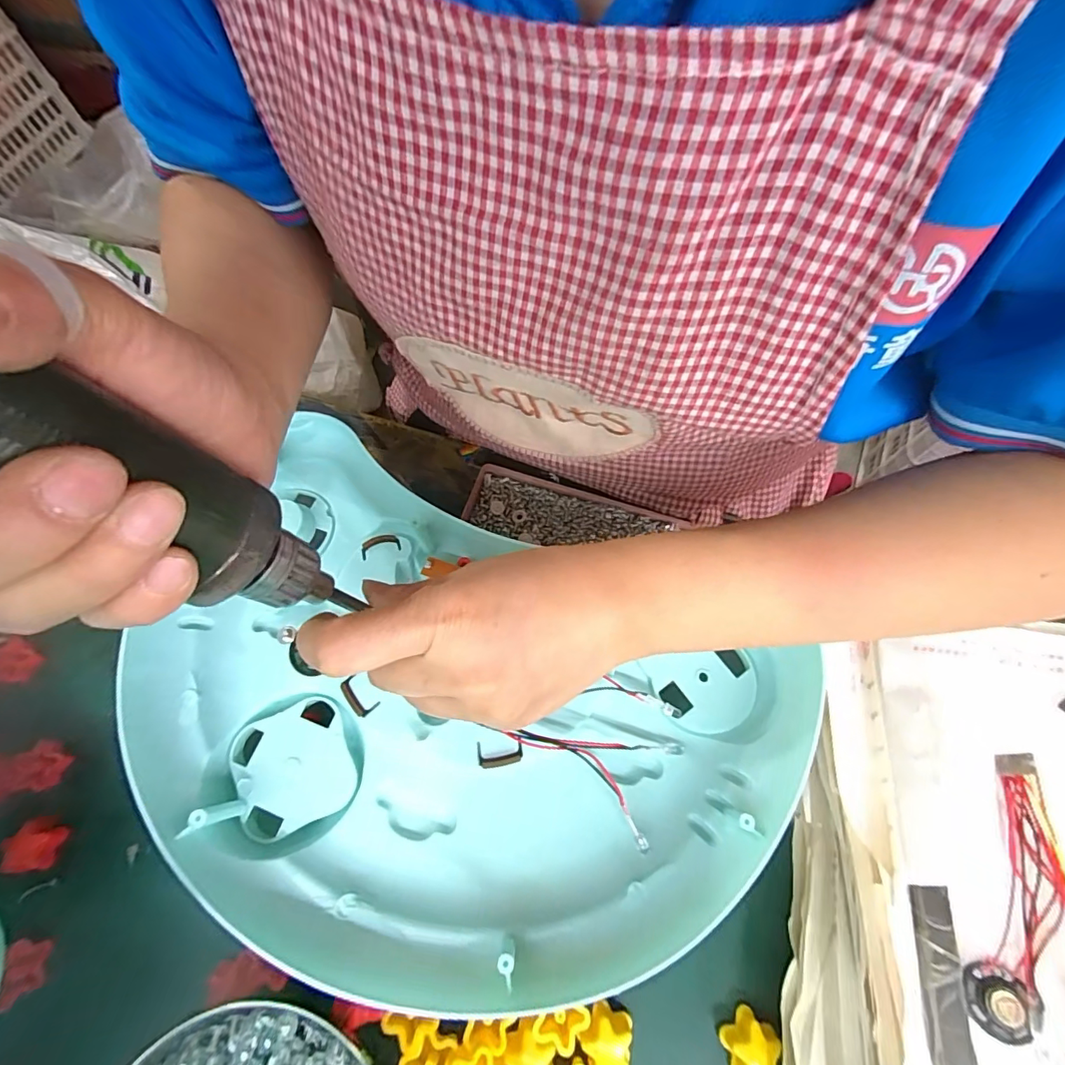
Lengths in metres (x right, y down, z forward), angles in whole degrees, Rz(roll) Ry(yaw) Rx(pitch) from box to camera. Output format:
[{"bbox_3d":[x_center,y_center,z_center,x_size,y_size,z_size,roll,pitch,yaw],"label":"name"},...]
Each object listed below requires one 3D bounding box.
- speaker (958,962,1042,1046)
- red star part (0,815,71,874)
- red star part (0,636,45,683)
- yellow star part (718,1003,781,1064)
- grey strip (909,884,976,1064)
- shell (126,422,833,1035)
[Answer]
[{"bbox_3d":[0.211,0.213,0.216,0.026,0.009,0.026,-1,68,1],"label":"speaker"},{"bbox_3d":[-0.271,0.169,0.259,0.024,0.011,0.025,-9,68,-2],"label":"red star part"},{"bbox_3d":[-0.315,0.078,0.291,0.016,0.017,0.026,-4,67,0],"label":"red star part"},{"bbox_3d":[0.102,0.242,0.226,0.026,0.020,0.021,-33,70,-11],"label":"yellow star part"},{"bbox_3d":[0.190,0.206,0.220,0.020,0.004,0.070,5,68,4],"label":"grey strip"},{"bbox_3d":[-0.043,0.092,0.231,0.299,0.037,0.206,24,70,11],"label":"shell"}]

